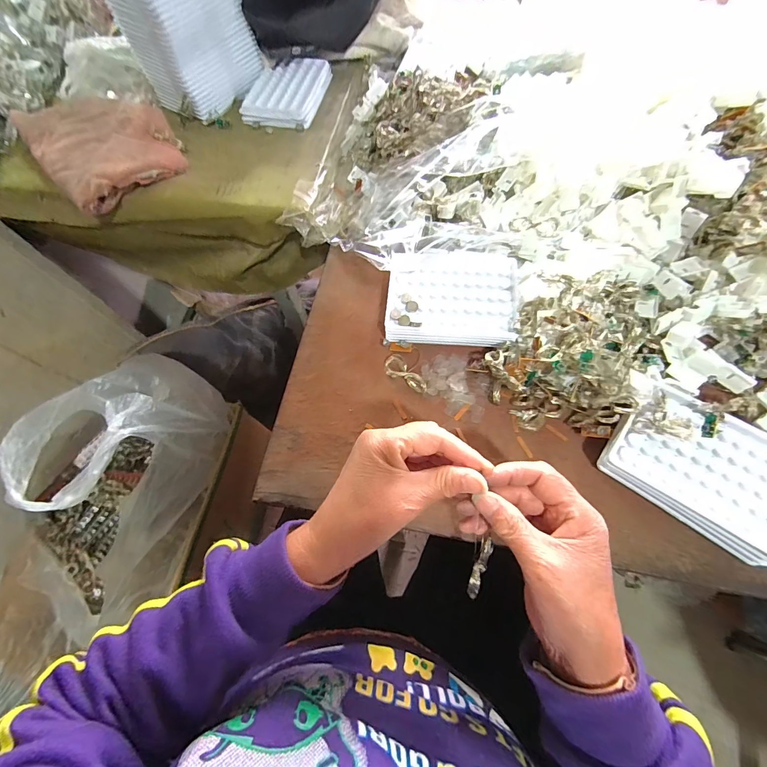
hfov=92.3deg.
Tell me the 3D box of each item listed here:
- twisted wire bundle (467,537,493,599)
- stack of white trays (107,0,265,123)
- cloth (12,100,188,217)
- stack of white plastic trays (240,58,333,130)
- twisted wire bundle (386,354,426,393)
[{"bbox_3d":[0.069,0.133,0.264,0.008,0.004,0.041,20,82,12],"label":"twisted wire bundle"},{"bbox_3d":[-0.243,-0.449,0.452,0.090,0.161,0.137,32,71,16],"label":"stack of white trays"},{"bbox_3d":[-0.356,-0.309,0.464,0.150,0.034,0.211,-35,68,-12],"label":"cloth"},{"bbox_3d":[-0.128,-0.397,0.501,0.089,0.015,0.132,14,67,9],"label":"stack of white plastic trays"},{"bbox_3d":[0.023,-0.011,0.366,0.048,0.007,0.023,27,70,14],"label":"twisted wire bundle"}]

